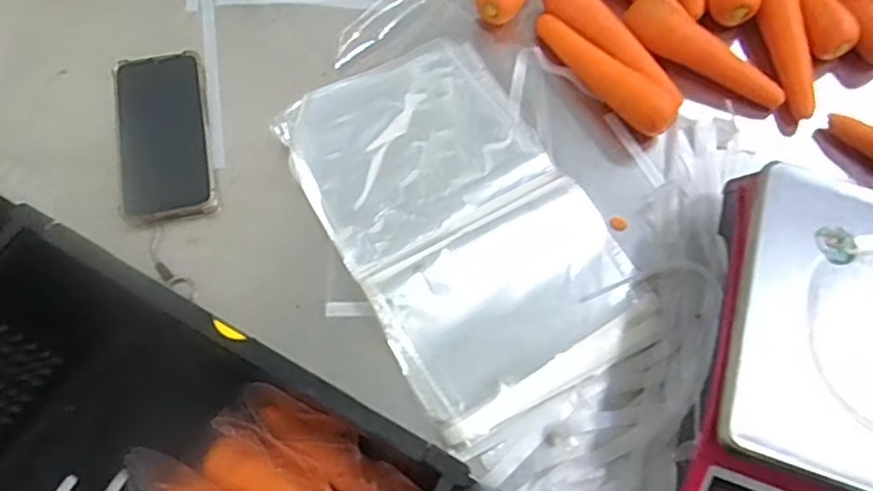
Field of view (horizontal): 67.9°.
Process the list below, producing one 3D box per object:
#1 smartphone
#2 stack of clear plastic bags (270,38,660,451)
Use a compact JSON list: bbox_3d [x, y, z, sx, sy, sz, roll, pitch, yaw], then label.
[{"bbox_3d":[-0.238,-0.099,0.567,0.076,0.018,0.166,-11,67,-9],"label":"smartphone"},{"bbox_3d":[0.019,-0.030,0.554,0.207,0.024,0.334,-27,70,-14],"label":"stack of clear plastic bags"}]

